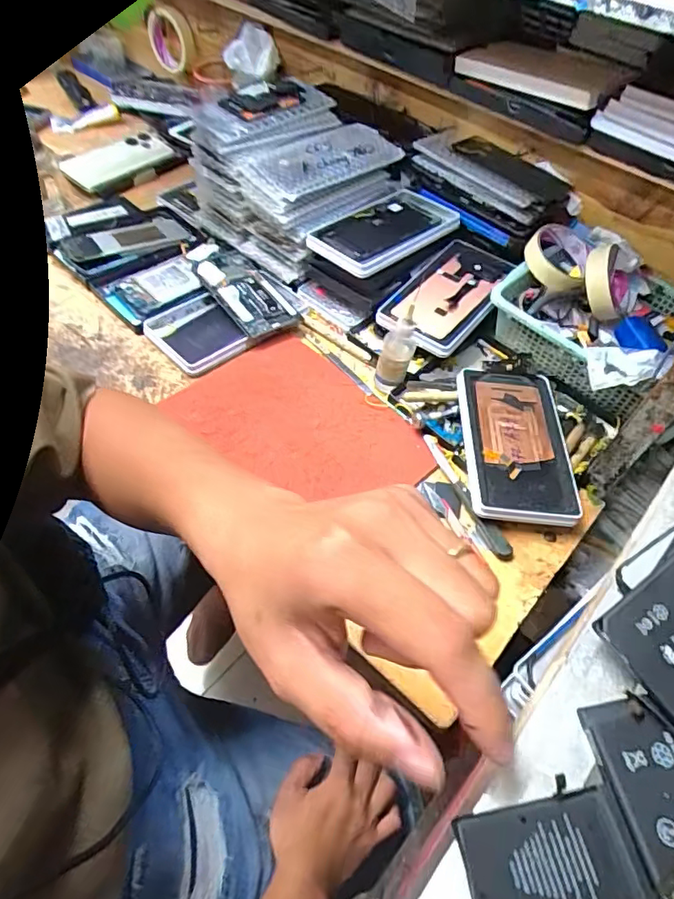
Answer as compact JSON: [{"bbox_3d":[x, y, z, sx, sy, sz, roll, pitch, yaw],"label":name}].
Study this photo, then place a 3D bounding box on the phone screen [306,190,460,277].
[{"bbox_3d":[0.058,-0.271,0.670,0.188,0.023,0.096,-33,60,-24],"label":"phone screen"}]

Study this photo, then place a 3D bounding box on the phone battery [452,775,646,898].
[{"bbox_3d":[0.068,0.131,0.170,0.055,0.004,0.034,-7,54,-10],"label":"phone battery"}]

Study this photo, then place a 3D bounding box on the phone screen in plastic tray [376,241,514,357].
[{"bbox_3d":[0.137,-0.187,0.657,0.098,0.023,0.175,36,68,18],"label":"phone screen in plastic tray"}]

